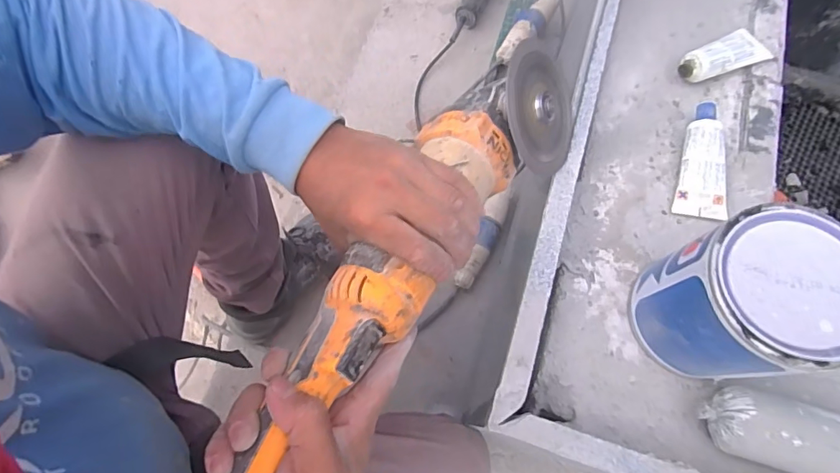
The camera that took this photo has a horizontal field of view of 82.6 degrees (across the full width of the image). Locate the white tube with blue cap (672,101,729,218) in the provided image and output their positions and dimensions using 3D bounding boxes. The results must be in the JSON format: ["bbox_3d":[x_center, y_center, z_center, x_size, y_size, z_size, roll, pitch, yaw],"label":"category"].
[{"bbox_3d":[0.261,-0.071,0.438,0.040,0.018,0.110,12,70,6],"label":"white tube with blue cap"}]

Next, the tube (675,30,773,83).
[{"bbox_3d":[0.309,-0.184,0.484,0.103,0.025,0.040,-26,71,-8],"label":"tube"}]

